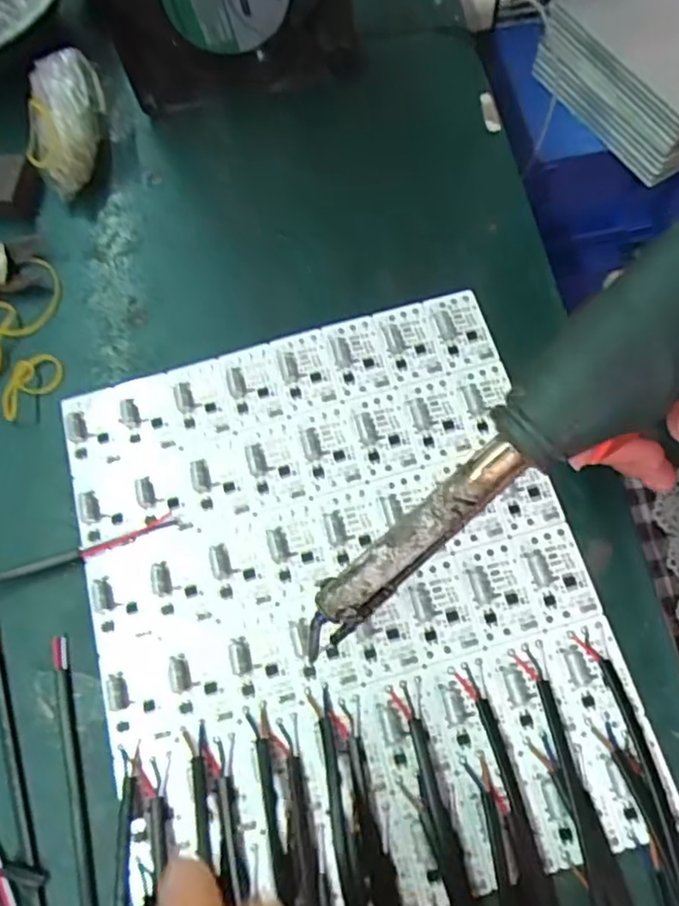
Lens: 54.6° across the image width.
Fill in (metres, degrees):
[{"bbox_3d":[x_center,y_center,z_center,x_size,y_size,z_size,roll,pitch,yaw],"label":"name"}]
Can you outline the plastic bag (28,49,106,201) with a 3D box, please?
[{"bbox_3d":[-0.144,-0.170,0.345,0.041,0.022,0.072,5,91,10],"label":"plastic bag"}]

